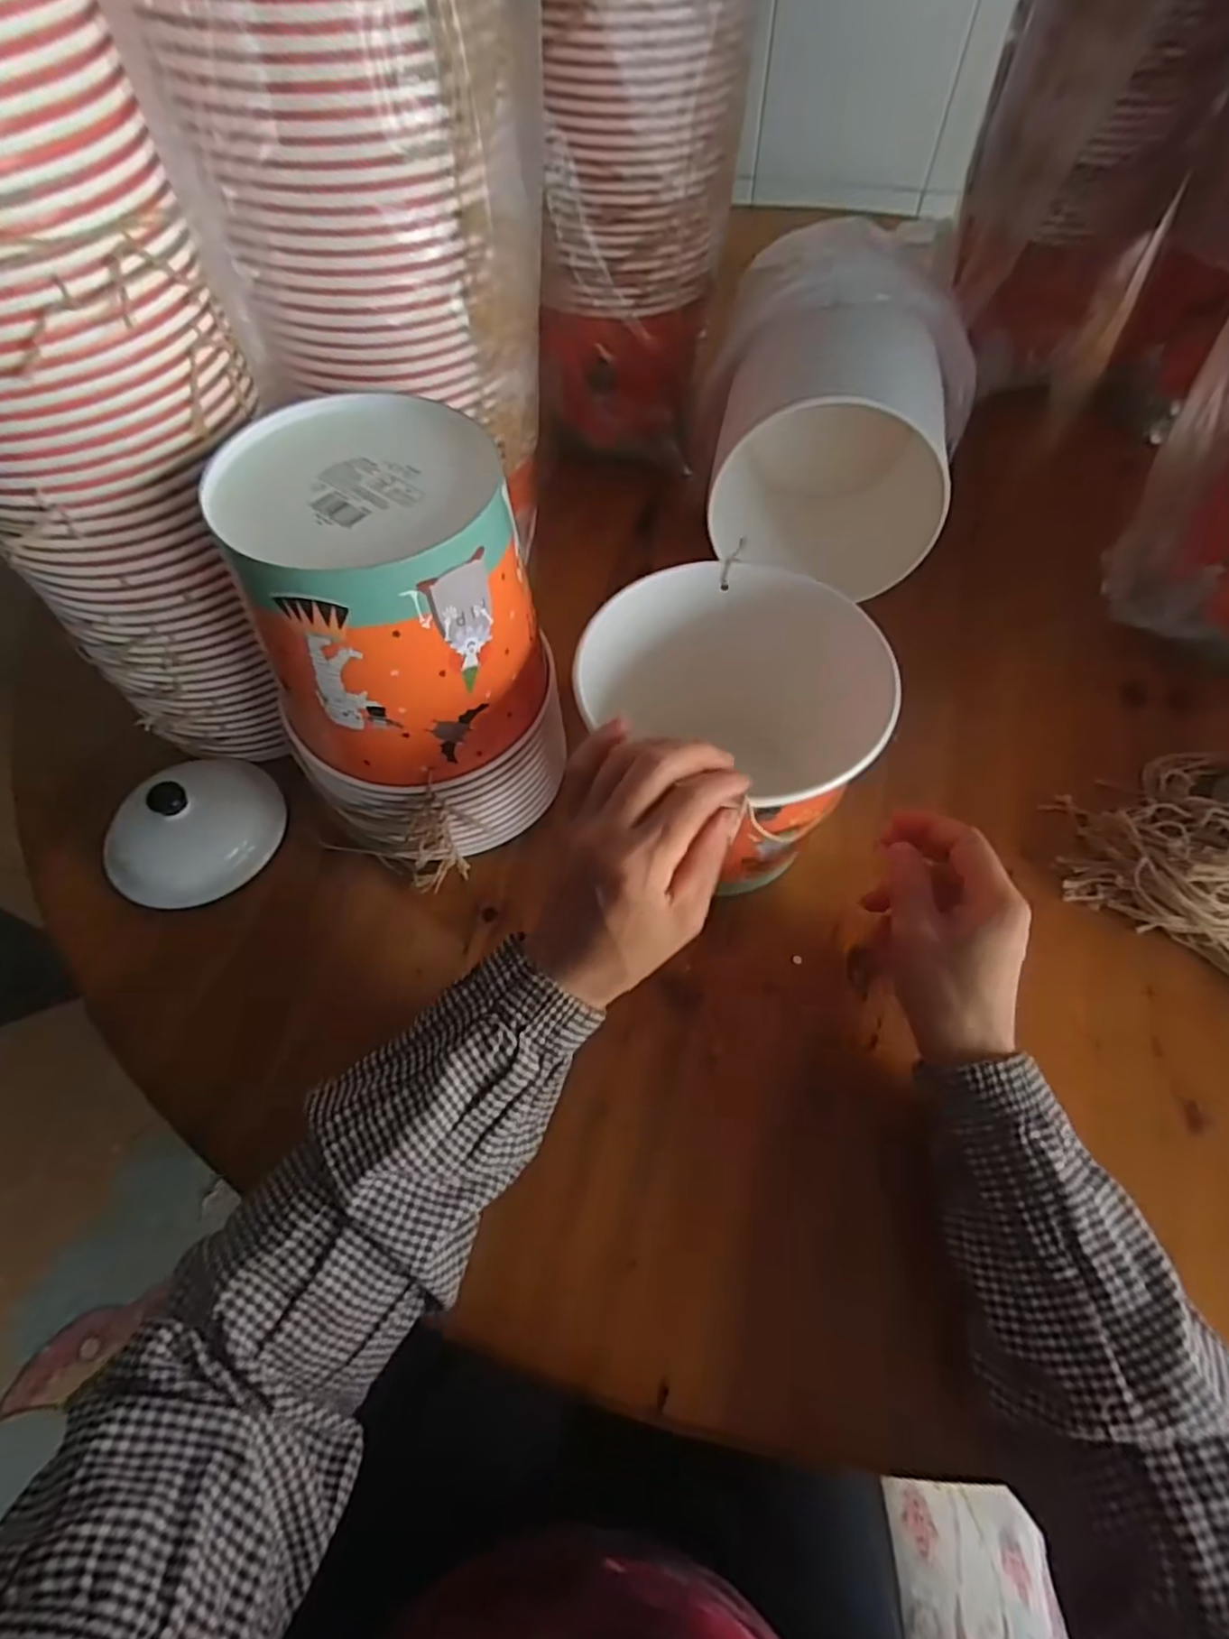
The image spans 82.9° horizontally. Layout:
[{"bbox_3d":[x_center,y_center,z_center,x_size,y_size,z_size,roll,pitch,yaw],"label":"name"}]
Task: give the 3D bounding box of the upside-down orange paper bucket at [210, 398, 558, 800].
[{"bbox_3d":[-0.111,-0.111,0.359,0.136,0.132,0.133,-16,60,-9],"label":"upside-down orange paper bucket"}]

